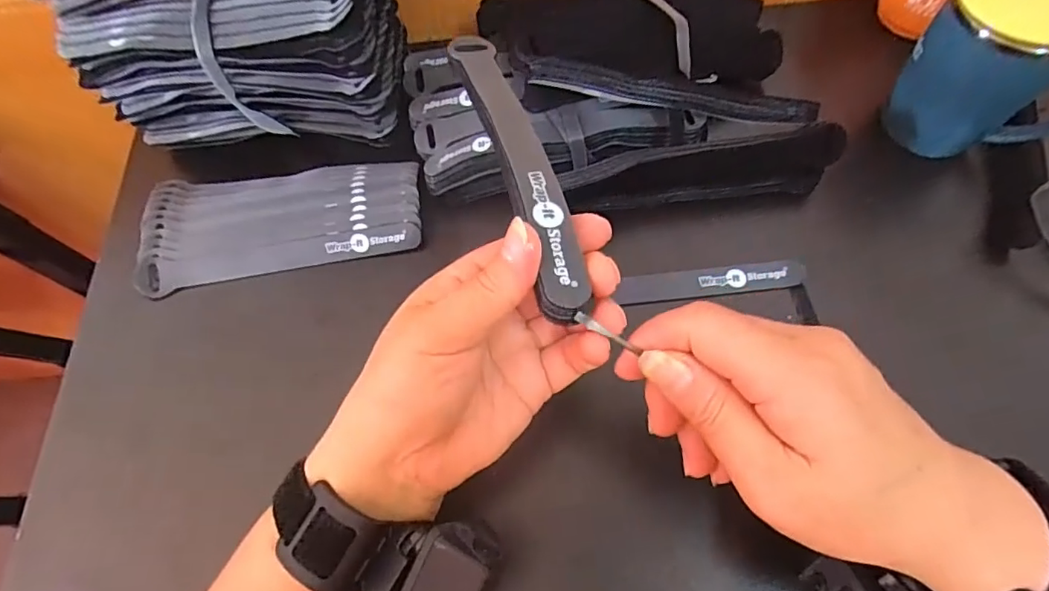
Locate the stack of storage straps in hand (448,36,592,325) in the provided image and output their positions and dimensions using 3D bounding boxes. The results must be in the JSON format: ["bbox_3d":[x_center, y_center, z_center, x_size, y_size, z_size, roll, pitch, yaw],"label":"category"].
[{"bbox_3d":[-0.002,-0.065,0.243,0.024,0.009,0.163,-17,64,-5],"label":"stack of storage straps in hand"}]

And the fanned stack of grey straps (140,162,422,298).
[{"bbox_3d":[-0.178,-0.063,0.391,0.202,0.016,0.089,-11,66,-1],"label":"fanned stack of grey straps"}]

